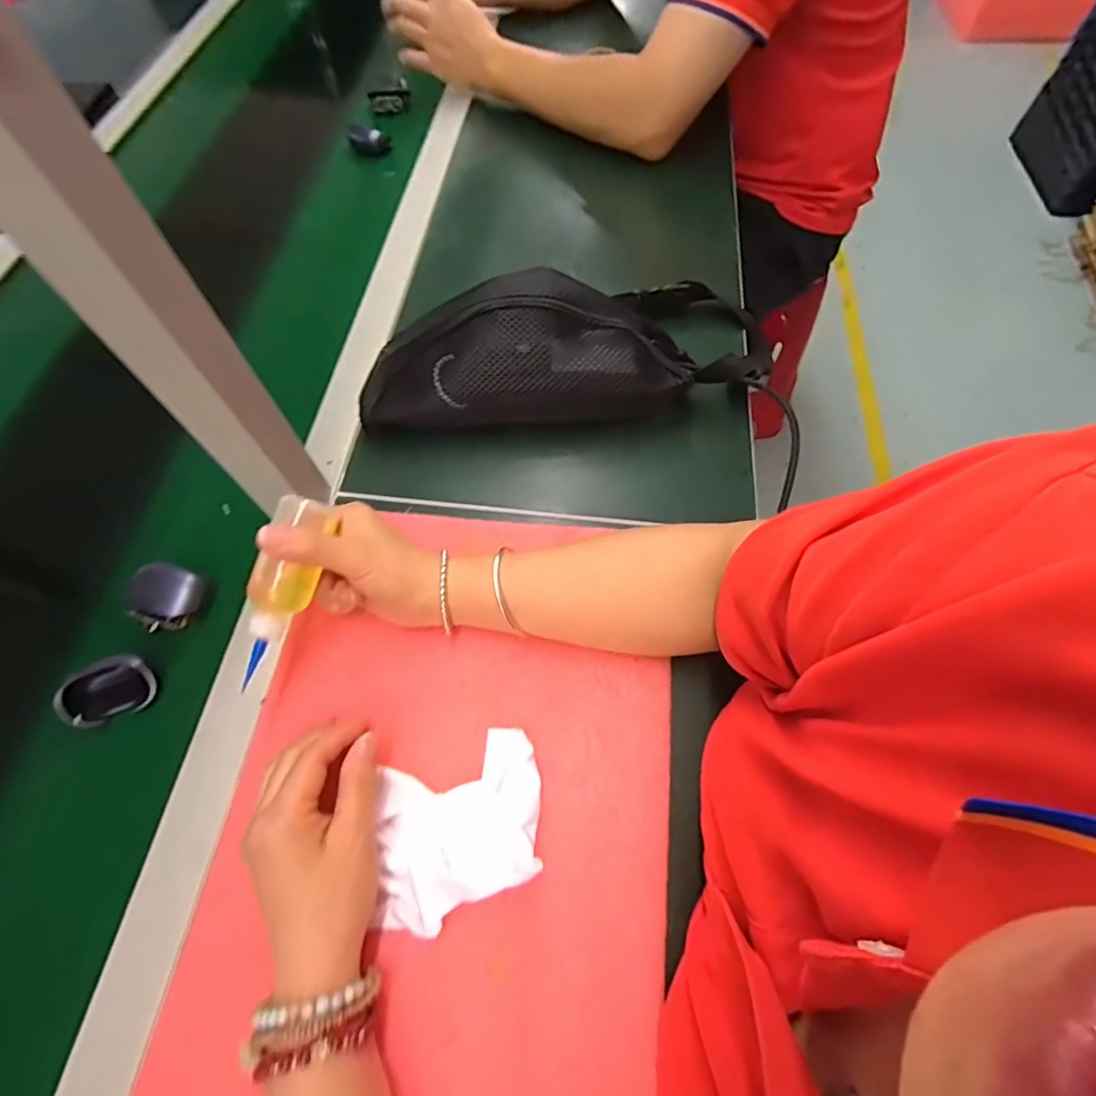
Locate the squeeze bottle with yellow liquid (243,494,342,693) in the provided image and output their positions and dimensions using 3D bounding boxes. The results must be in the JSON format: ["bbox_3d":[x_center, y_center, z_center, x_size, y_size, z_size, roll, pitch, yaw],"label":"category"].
[{"bbox_3d":[-0.161,0.024,0.329,0.028,0.028,0.112,14,84,8],"label":"squeeze bottle with yellow liquid"}]

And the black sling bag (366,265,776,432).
[{"bbox_3d":[0.022,-0.160,0.459,0.363,0.088,0.087,-7,63,-3],"label":"black sling bag"}]

